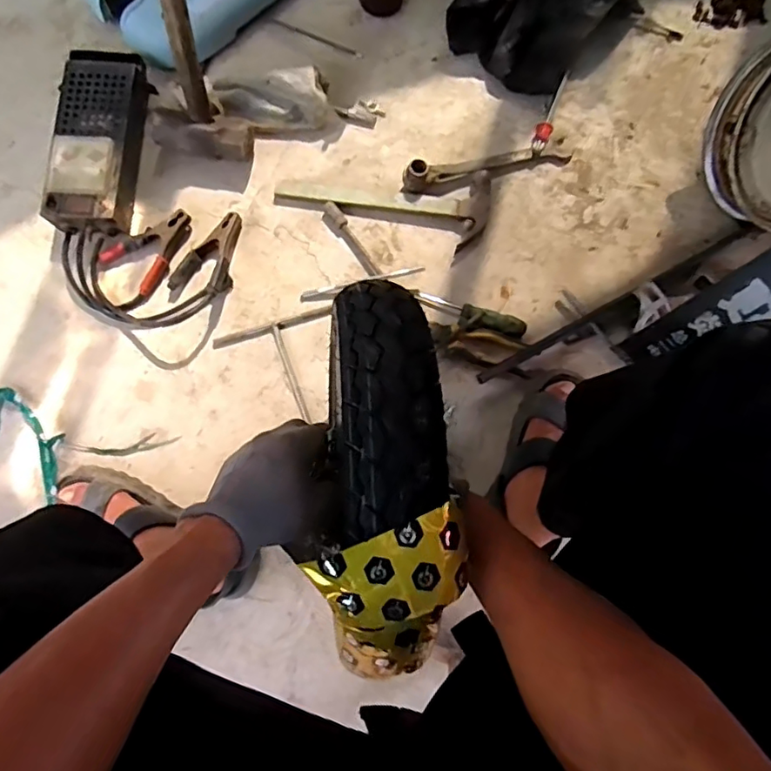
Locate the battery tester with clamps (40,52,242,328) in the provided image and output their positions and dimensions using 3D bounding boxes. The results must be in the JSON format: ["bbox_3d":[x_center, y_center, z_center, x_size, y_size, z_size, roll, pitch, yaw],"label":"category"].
[{"bbox_3d":[-0.399,-0.292,0.833,0.258,0.066,0.434,-33,82,-7],"label":"battery tester with clamps"}]

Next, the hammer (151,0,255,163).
[{"bbox_3d":[-0.276,-0.457,0.761,0.140,0.306,0.052,-3,44,-2],"label":"hammer"}]

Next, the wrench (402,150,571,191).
[{"bbox_3d":[0.160,-0.343,0.864,0.276,0.045,0.038,-14,81,-4],"label":"wrench"}]

